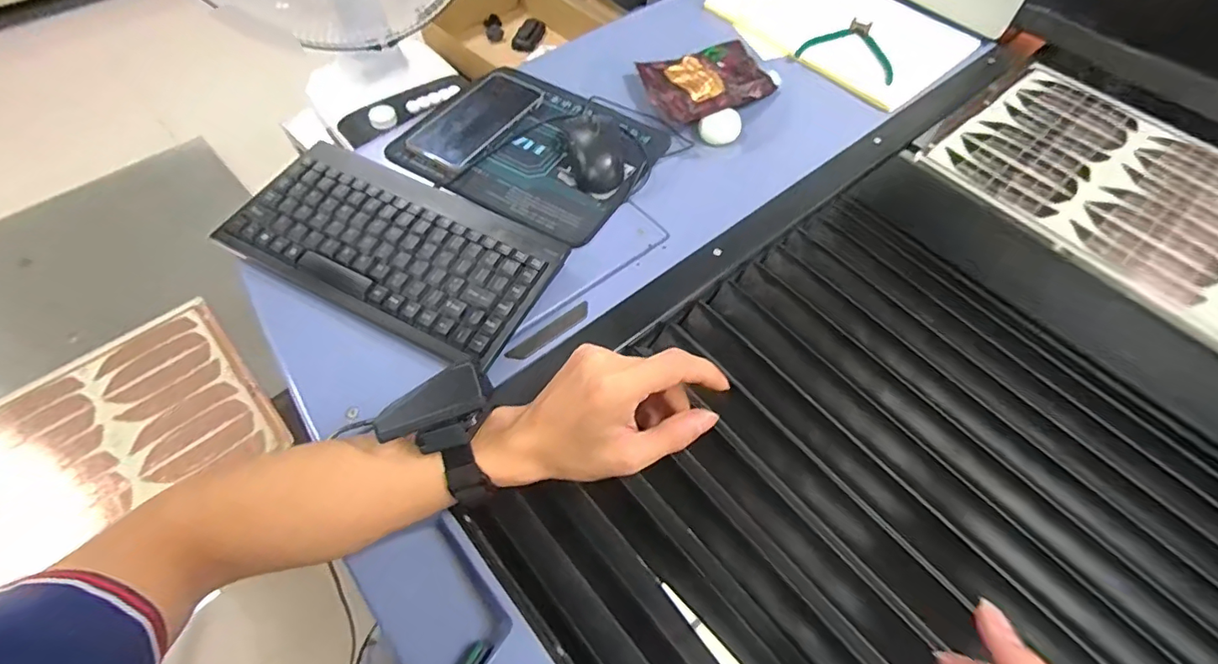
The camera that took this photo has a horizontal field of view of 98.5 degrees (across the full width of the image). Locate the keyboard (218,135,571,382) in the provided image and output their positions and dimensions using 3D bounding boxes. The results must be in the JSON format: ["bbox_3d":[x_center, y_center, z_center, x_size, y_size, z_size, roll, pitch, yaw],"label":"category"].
[{"bbox_3d":[-0.197,-0.078,0.485,0.289,0.032,0.144,25,61,12],"label":"keyboard"}]

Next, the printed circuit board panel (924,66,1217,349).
[{"bbox_3d":[0.611,-0.129,0.564,0.311,0.011,0.448,-32,66,-18],"label":"printed circuit board panel"}]

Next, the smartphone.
[{"bbox_3d":[-0.149,-0.242,0.593,0.075,0.014,0.160,30,64,15],"label":"smartphone"}]

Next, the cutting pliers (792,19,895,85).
[{"bbox_3d":[0.332,-0.387,0.707,0.124,0.011,0.121,27,63,14],"label":"cutting pliers"}]

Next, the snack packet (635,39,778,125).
[{"bbox_3d":[0.121,-0.323,0.663,0.154,0.021,0.111,-18,62,-12],"label":"snack packet"}]

